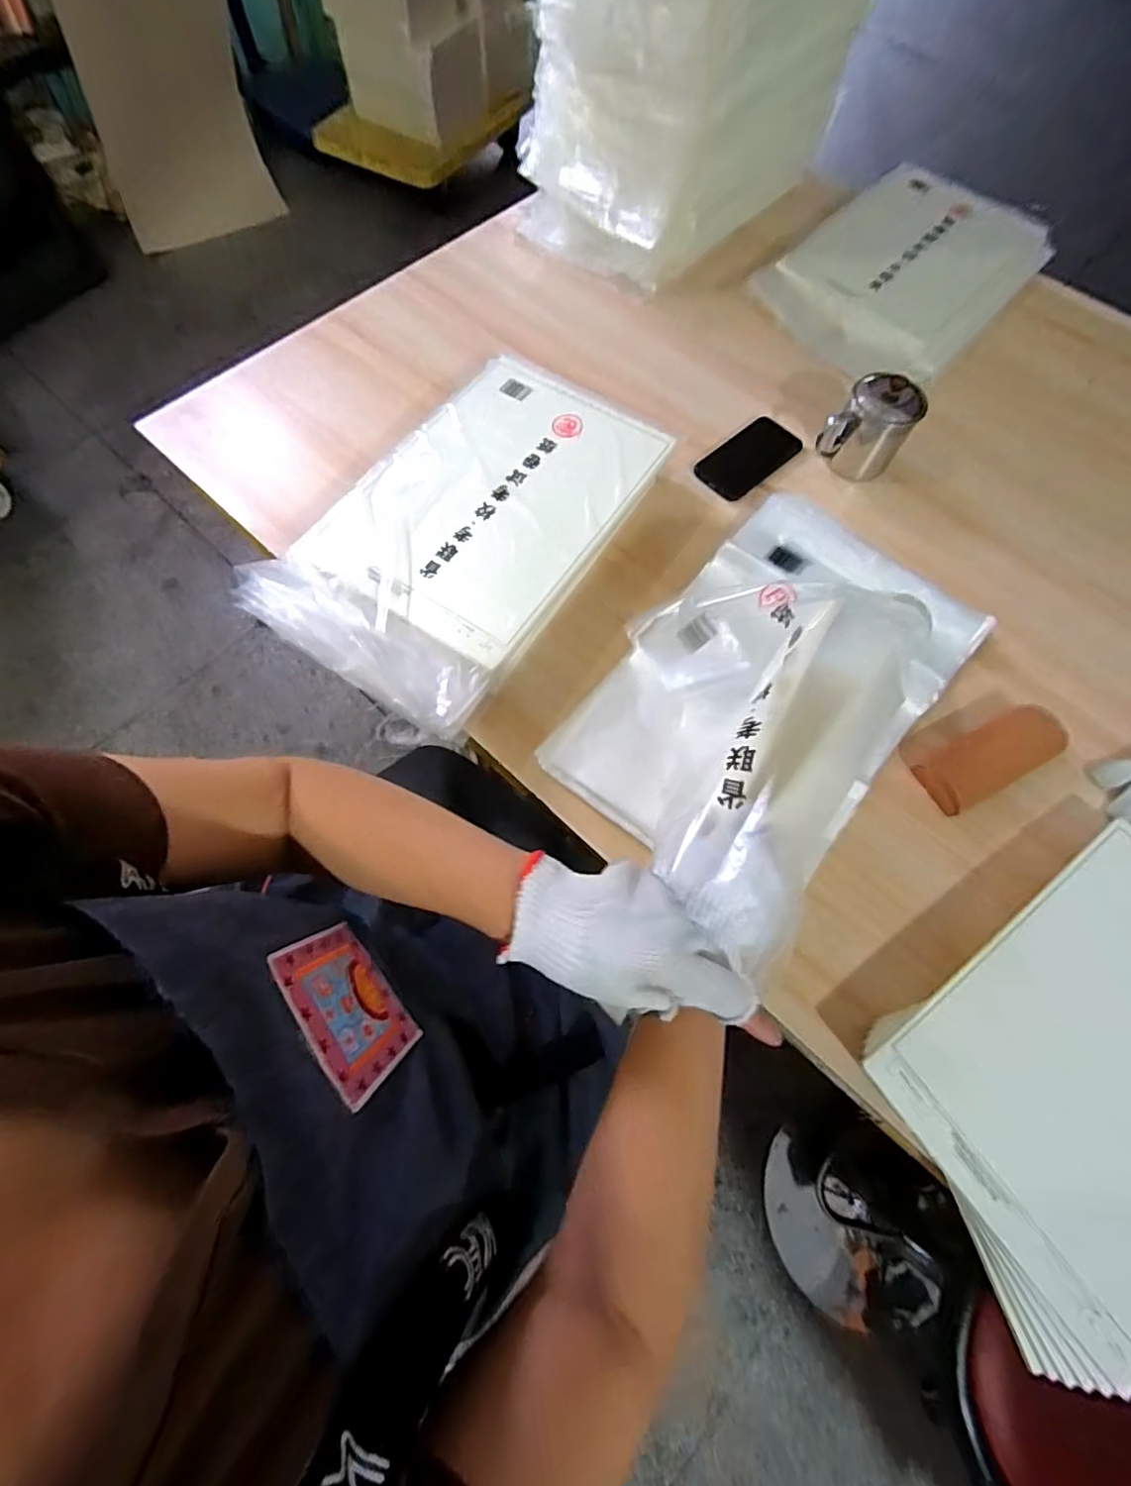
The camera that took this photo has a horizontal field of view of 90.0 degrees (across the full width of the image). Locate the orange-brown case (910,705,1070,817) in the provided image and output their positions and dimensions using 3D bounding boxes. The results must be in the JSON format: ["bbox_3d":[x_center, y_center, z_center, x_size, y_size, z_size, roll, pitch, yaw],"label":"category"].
[{"bbox_3d":[0.450,0.015,0.597,0.162,0.033,0.063,-26,72,-11],"label":"orange-brown case"}]

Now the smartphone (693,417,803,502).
[{"bbox_3d":[0.248,-0.386,0.768,0.150,0.015,0.080,-39,75,-15],"label":"smartphone"}]

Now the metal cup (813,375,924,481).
[{"bbox_3d":[0.386,-0.400,0.712,0.086,0.089,0.086,0,69,-1],"label":"metal cup"}]

